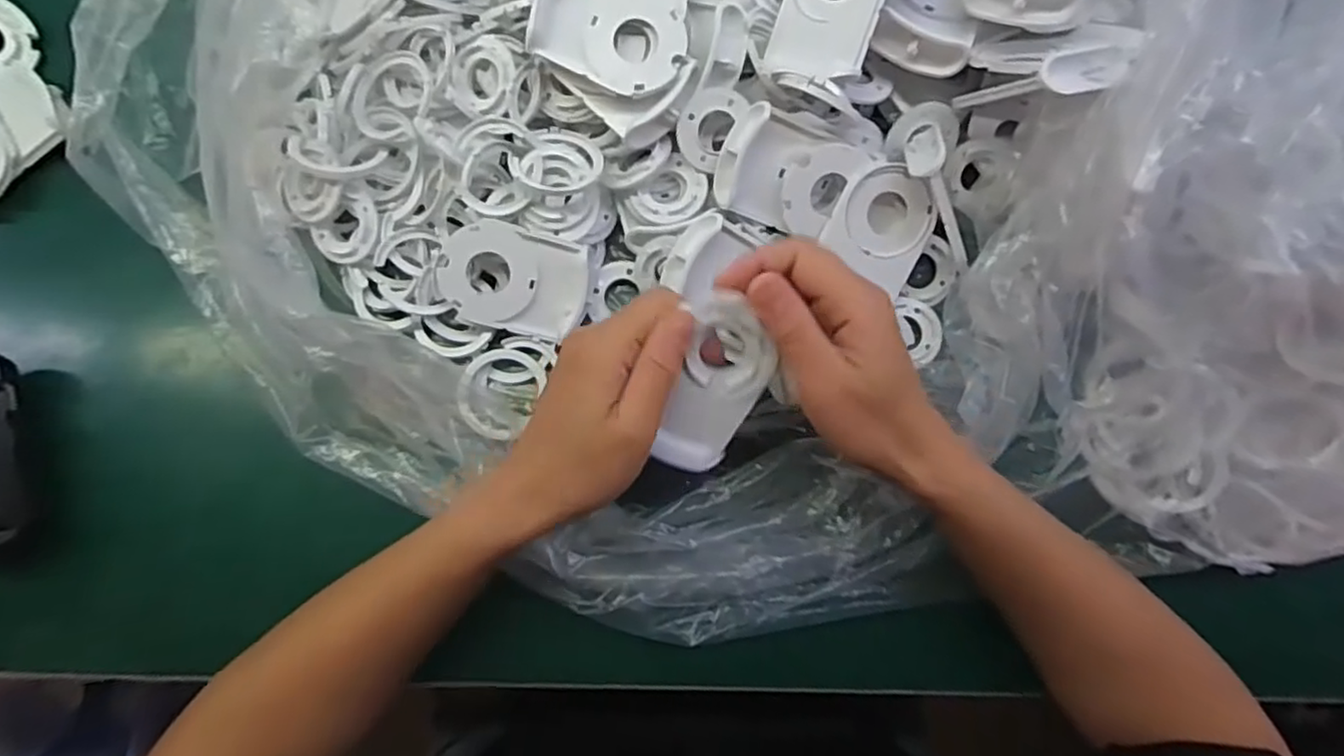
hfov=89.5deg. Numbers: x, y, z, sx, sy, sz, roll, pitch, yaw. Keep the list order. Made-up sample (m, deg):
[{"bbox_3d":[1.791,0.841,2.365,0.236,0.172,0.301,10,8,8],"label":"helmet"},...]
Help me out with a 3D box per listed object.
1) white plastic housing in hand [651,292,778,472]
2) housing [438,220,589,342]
[{"bbox_3d":[0.022,0.005,0.318,0.040,0.010,0.085,19,106,2],"label":"white plastic housing in hand"},{"bbox_3d":[-0.087,-0.053,0.375,0.076,0.013,0.056,14,104,-14],"label":"housing"}]

